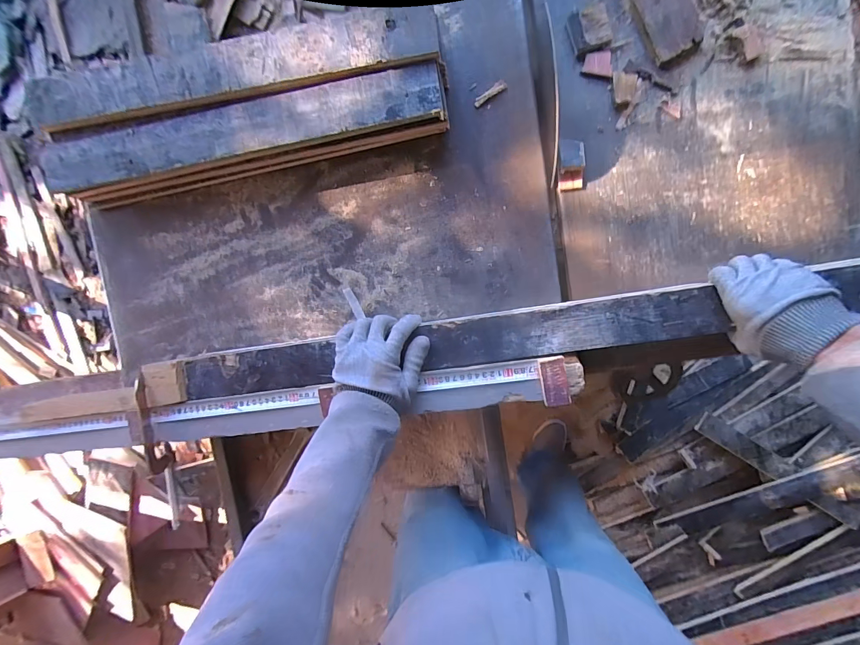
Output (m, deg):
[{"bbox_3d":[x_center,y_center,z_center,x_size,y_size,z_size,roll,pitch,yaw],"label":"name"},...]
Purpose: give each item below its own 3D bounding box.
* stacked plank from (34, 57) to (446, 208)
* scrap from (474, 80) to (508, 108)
[{"bbox_3d":[-0.256,-0.254,0.514,0.558,0.067,0.084,-8,96,6],"label":"stacked plank"},{"bbox_3d":[0.083,-0.314,0.502,0.049,0.010,0.012,-32,93,8],"label":"scrap"}]

